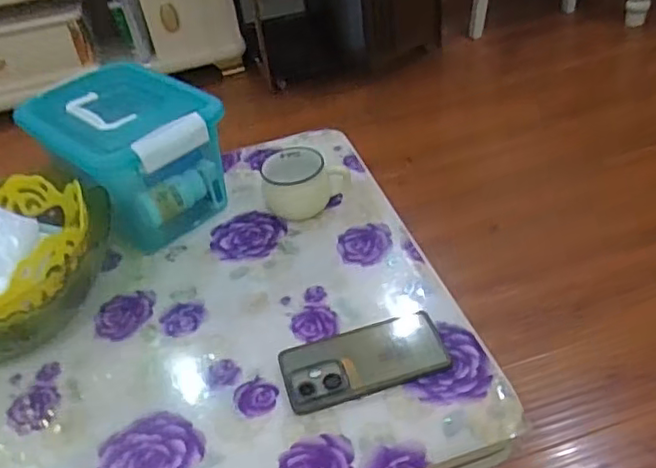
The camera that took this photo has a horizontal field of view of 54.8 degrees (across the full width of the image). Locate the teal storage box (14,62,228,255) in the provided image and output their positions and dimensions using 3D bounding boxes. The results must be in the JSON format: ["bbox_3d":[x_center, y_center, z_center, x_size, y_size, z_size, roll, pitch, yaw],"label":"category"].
[{"bbox_3d":[-0.270,-0.107,0.837,0.262,0.152,0.169,27,50,35],"label":"teal storage box"}]

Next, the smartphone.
[{"bbox_3d":[0.035,0.121,0.619,0.158,0.014,0.077,-14,40,-8],"label":"smartphone"}]

